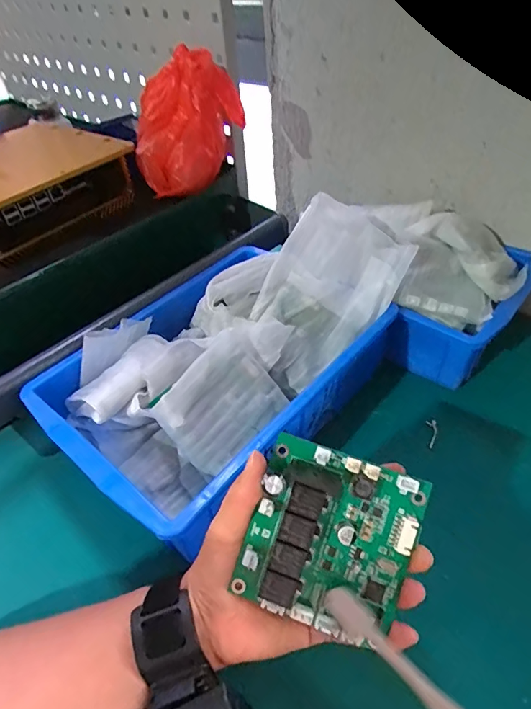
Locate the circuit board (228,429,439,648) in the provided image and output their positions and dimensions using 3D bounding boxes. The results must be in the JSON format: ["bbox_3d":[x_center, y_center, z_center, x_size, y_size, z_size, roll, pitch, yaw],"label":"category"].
[{"bbox_3d":[0.036,0.101,0.242,0.087,0.024,0.091,18,85,3],"label":"circuit board"}]

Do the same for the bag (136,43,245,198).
[{"bbox_3d":[-0.087,-0.257,0.501,0.127,0.125,0.089,-15,44,-9],"label":"bag"}]

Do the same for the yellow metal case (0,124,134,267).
[{"bbox_3d":[-0.277,-0.187,0.500,0.182,0.066,0.196,21,50,26],"label":"yellow metal case"}]

